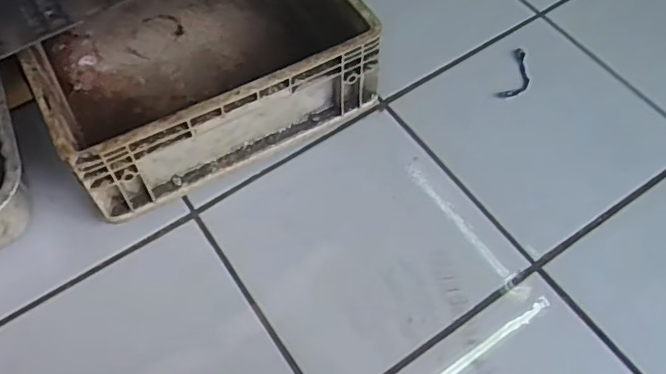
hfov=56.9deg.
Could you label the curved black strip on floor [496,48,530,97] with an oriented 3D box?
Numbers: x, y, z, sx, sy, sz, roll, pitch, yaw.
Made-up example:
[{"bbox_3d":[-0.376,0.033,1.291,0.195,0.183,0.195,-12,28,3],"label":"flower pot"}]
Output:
[{"bbox_3d":[0.269,-0.164,0.887,0.035,0.014,0.091,21,62,13],"label":"curved black strip on floor"}]

